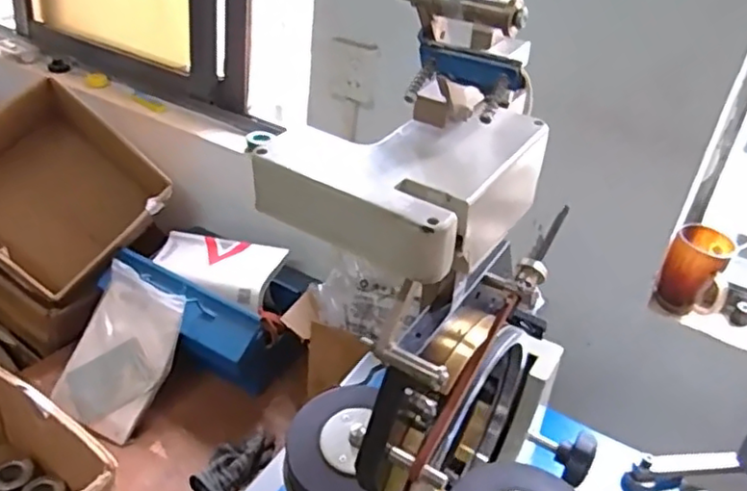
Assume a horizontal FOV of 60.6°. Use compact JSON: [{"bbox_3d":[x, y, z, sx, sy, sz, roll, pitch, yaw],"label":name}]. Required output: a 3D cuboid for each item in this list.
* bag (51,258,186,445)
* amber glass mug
[{"bbox_3d":[-0.448,0.190,1.139,0.176,0.267,0.027,20,-9,16],"label":"bag"},{"bbox_3d":[0.471,0.042,0.931,0.088,0.118,0.072,24,34,26],"label":"amber glass mug"}]

